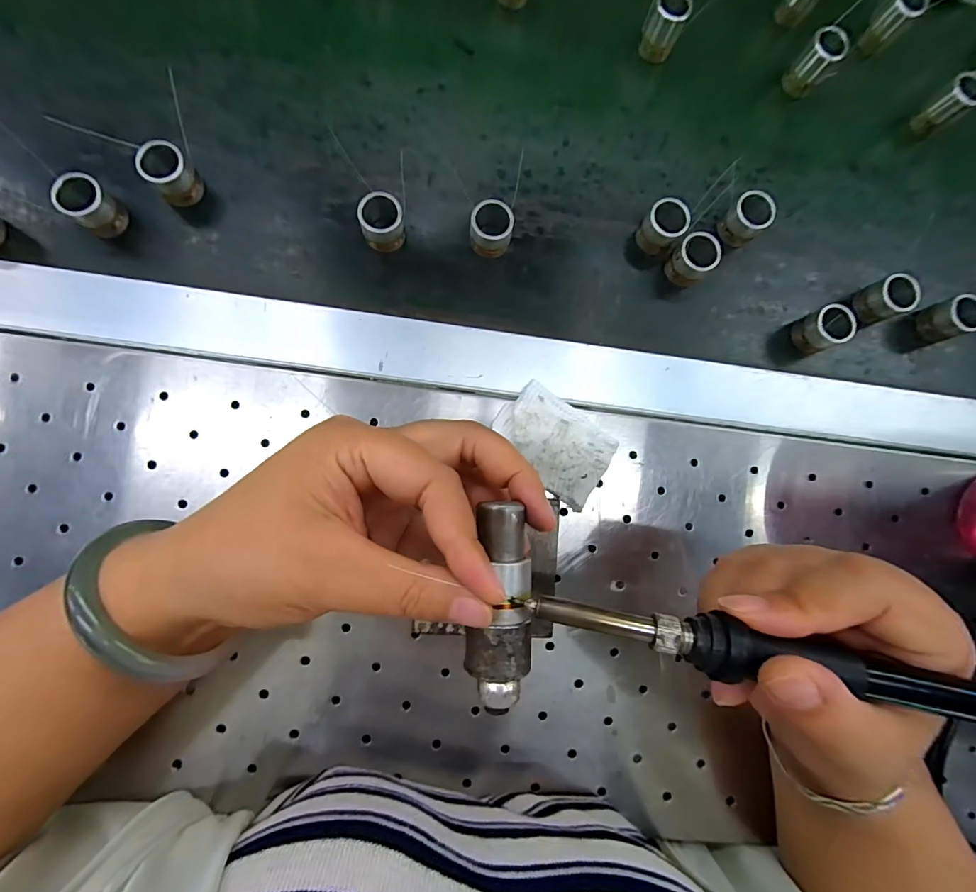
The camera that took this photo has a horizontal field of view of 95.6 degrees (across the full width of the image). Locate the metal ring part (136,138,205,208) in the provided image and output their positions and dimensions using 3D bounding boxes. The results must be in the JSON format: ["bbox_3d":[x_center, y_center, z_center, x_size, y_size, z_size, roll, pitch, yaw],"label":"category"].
[{"bbox_3d":[-0.184,-0.158,0.258,0.024,0.025,0.022,0,88,-4],"label":"metal ring part"}]

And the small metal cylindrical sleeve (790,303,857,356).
[{"bbox_3d":[0.208,-0.072,0.278,0.023,0.027,0.024,0,88,-4],"label":"small metal cylindrical sleeve"}]

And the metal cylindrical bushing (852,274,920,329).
[{"bbox_3d":[0.251,-0.093,0.284,0.029,0.025,0.024,-21,90,-4],"label":"metal cylindrical bushing"}]

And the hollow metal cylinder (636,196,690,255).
[{"bbox_3d":[0.109,-0.136,0.277,0.024,0.027,0.021,33,87,-2],"label":"hollow metal cylinder"}]

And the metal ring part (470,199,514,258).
[{"bbox_3d":[0.002,-0.130,0.269,0.025,0.026,0.022,10,88,-4],"label":"metal ring part"}]

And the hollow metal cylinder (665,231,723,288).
[{"bbox_3d":[0.126,-0.115,0.276,0.023,0.027,0.023,0,88,-4],"label":"hollow metal cylinder"}]

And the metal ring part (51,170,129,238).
[{"bbox_3d":[-0.226,-0.137,0.251,0.022,0.026,0.023,36,86,-2],"label":"metal ring part"}]

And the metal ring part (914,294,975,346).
[{"bbox_3d":[0.300,-0.082,0.288,0.020,0.025,0.024,-20,90,-4],"label":"metal ring part"}]

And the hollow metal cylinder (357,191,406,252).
[{"bbox_3d":[-0.063,-0.132,0.265,0.024,0.027,0.023,0,88,-4],"label":"hollow metal cylinder"}]

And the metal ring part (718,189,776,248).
[{"bbox_3d":[0.163,-0.143,0.282,0.025,0.024,0.023,0,88,-4],"label":"metal ring part"}]

